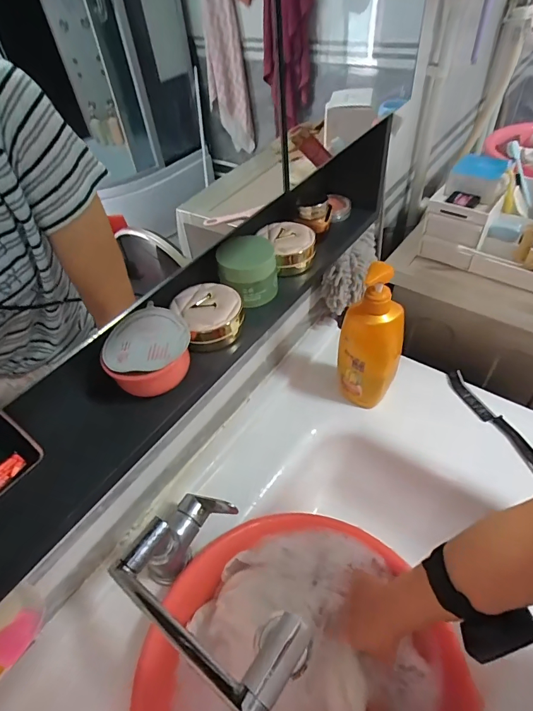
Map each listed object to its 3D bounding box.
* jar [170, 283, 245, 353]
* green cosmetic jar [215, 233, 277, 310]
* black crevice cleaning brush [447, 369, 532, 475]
[{"bbox_3d":[-0.055,-0.039,0.404,0.064,0.040,0.067,-3,47,3],"label":"jar"},{"bbox_3d":[-0.017,-0.091,0.426,0.062,0.056,0.060,-7,47,-1],"label":"green cosmetic jar"},{"bbox_3d":[0.361,0.104,0.630,0.032,0.013,0.208,-19,48,-11],"label":"black crevice cleaning brush"}]

